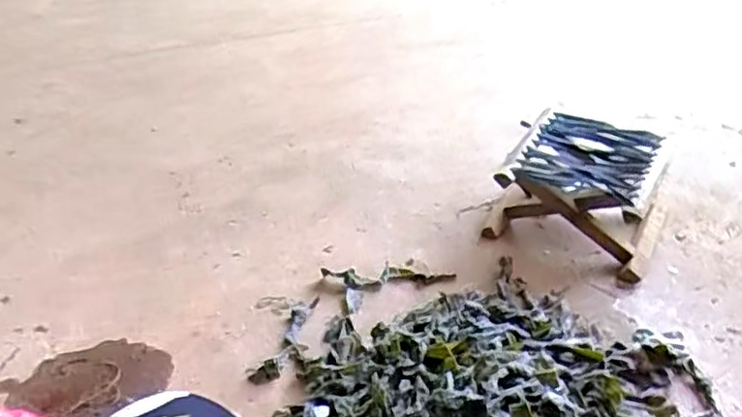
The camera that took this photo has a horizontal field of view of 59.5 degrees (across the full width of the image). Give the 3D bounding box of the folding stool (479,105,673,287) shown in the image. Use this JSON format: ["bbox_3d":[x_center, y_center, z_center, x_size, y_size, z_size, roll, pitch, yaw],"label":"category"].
[{"bbox_3d":[0.342,-0.028,1.060,0.256,0.139,0.241,18,39,23],"label":"folding stool"}]

